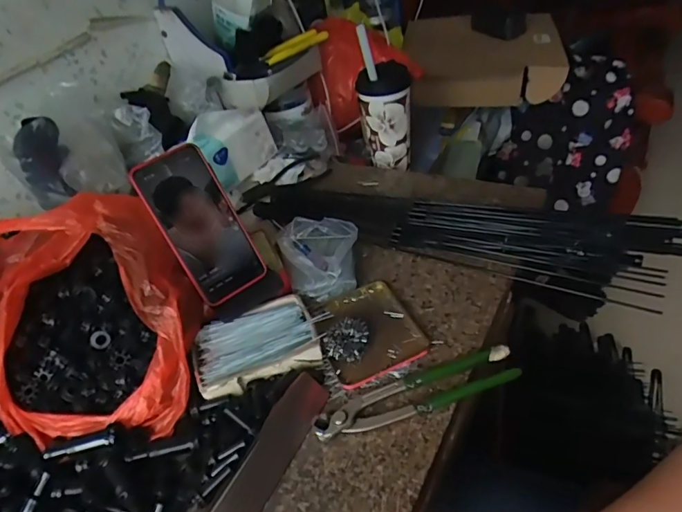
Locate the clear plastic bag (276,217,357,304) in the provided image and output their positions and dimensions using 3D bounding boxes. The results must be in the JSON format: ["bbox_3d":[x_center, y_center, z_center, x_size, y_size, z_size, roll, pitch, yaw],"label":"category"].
[{"bbox_3d":[-0.023,-0.002,0.600,0.092,0.046,0.118,-18,41,-7],"label":"clear plastic bag"}]

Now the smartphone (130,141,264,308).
[{"bbox_3d":[-0.149,-0.033,0.514,0.079,0.160,0.016,-33,15,-18],"label":"smartphone"}]

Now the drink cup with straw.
[{"bbox_3d":[0.071,-0.243,0.775,0.082,0.210,0.083,-2,42,11],"label":"drink cup with straw"}]

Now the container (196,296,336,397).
[{"bbox_3d":[-0.088,0.087,0.507,0.133,0.027,0.087,-18,43,-17],"label":"container"}]

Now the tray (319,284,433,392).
[{"bbox_3d":[0.027,0.078,0.528,0.101,0.019,0.123,-16,43,-15],"label":"tray"}]

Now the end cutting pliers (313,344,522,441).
[{"bbox_3d":[0.072,0.126,0.456,0.196,0.027,0.044,-10,42,-9],"label":"end cutting pliers"}]

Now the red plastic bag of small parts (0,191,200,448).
[{"bbox_3d":[-0.257,0.053,0.479,0.210,0.125,0.216,-10,42,-9],"label":"red plastic bag of small parts"}]

